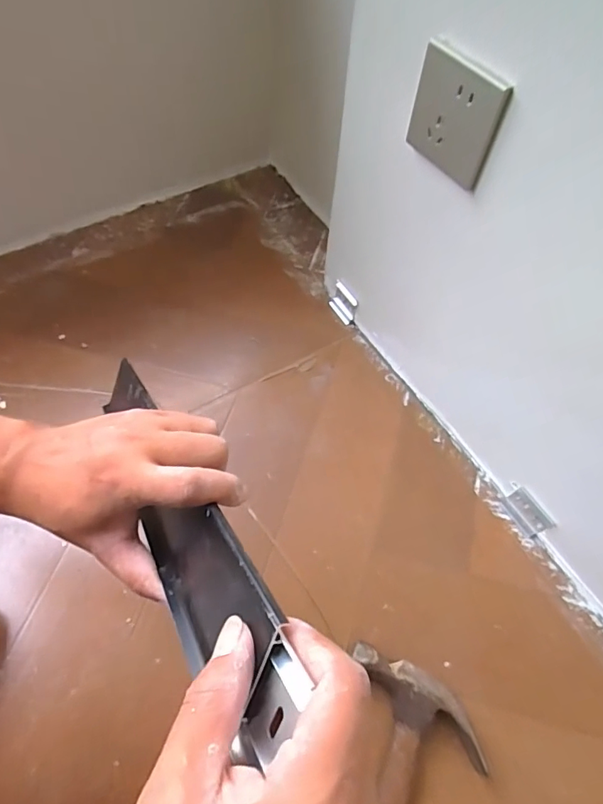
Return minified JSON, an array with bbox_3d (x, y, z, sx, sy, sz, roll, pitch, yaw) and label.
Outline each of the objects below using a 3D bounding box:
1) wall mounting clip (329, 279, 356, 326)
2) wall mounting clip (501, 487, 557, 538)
[{"bbox_3d":[0.062,-0.153,0.726,0.020,0.054,0.054,-28,65,-17],"label":"wall mounting clip"},{"bbox_3d":[0.272,0.133,0.578,0.017,0.038,0.054,-23,64,-15],"label":"wall mounting clip"}]

